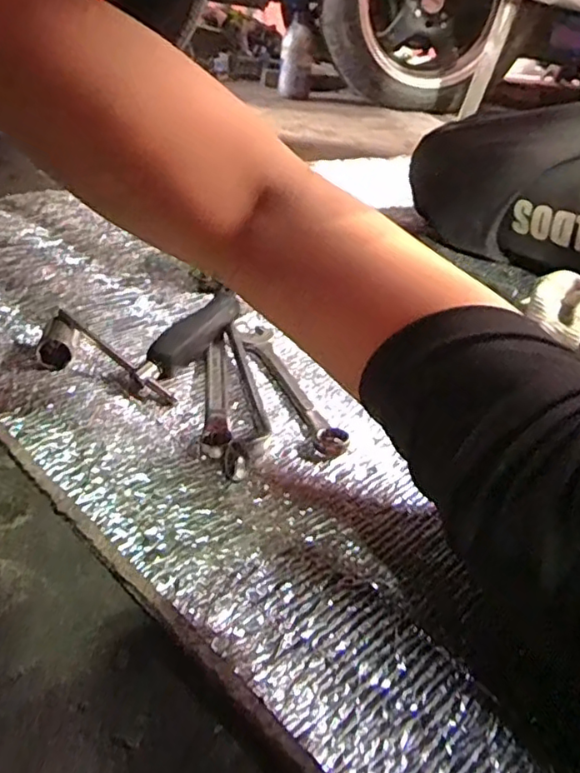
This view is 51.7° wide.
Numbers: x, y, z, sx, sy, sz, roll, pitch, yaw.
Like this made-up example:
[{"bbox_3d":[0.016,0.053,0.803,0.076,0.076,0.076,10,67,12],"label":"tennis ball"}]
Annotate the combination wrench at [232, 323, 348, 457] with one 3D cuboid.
[{"bbox_3d":[-0.002,-0.004,0.406,0.023,0.013,0.149,-9,37,-23],"label":"combination wrench"}]

